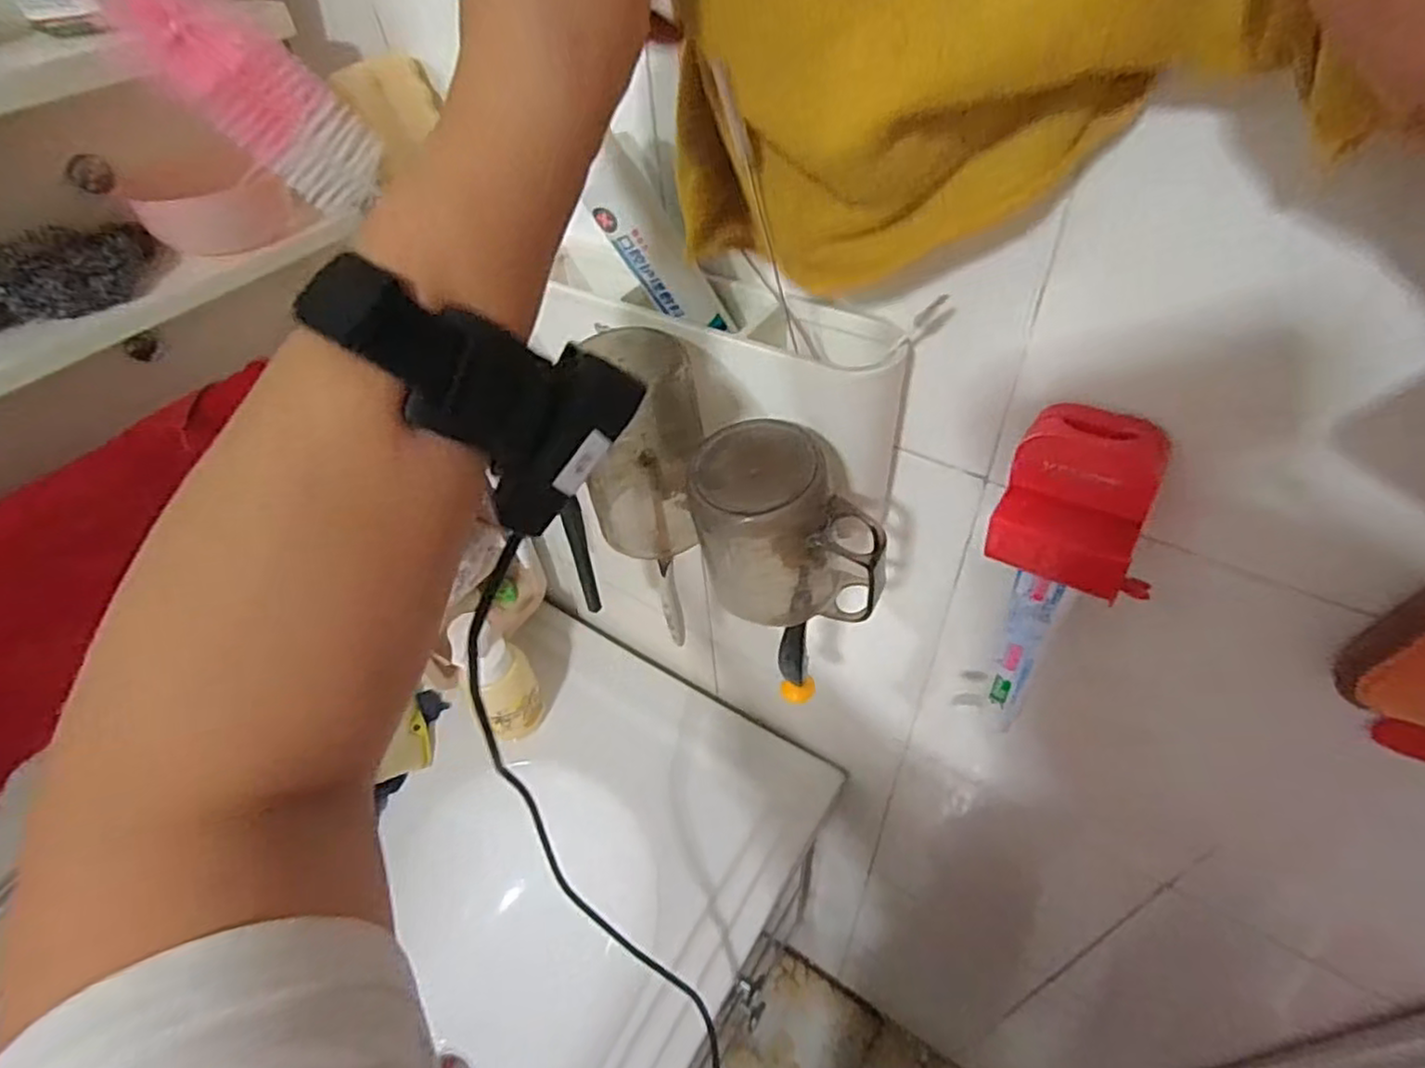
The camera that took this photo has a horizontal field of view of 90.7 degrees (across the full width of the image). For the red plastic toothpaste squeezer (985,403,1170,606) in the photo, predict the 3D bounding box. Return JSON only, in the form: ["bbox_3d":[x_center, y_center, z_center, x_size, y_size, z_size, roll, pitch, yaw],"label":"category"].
[{"bbox_3d":[0.166,-0.013,0.314,0.070,0.068,0.046,27,54,27],"label":"red plastic toothpaste squeezer"}]

